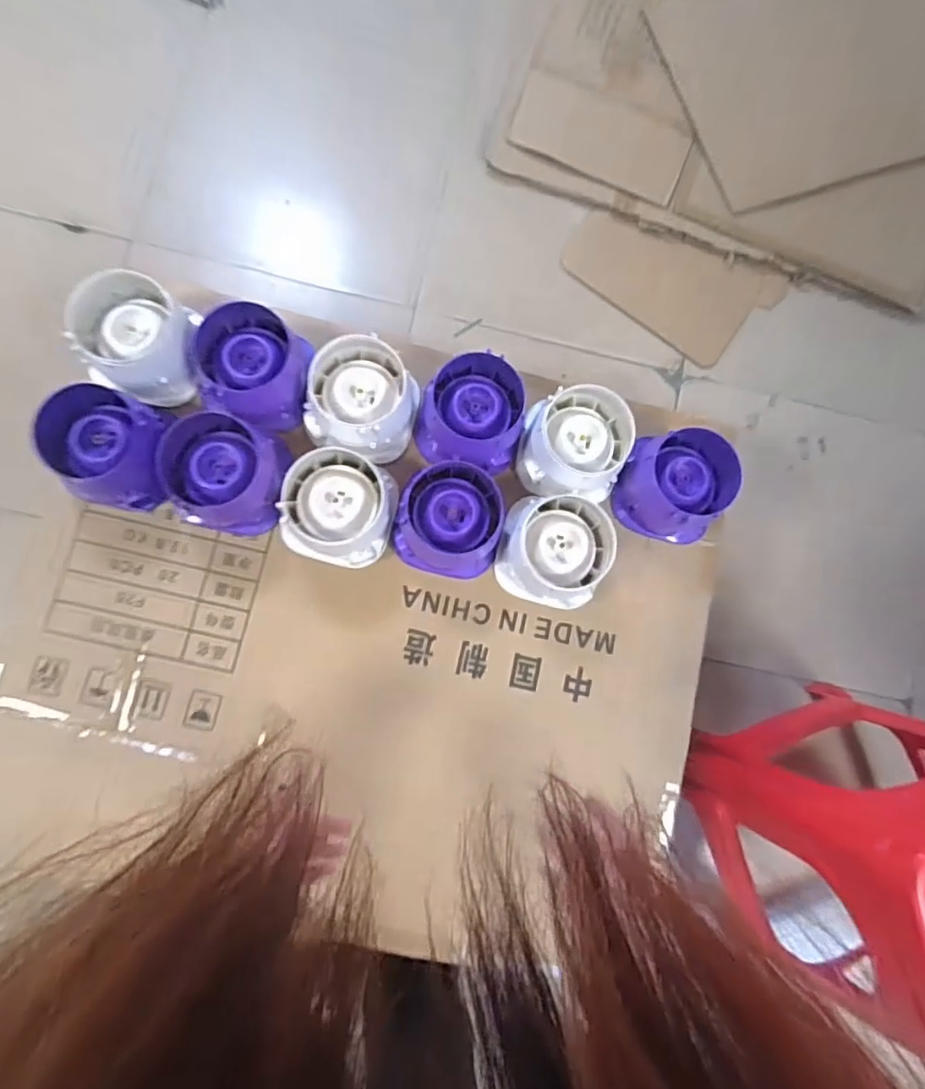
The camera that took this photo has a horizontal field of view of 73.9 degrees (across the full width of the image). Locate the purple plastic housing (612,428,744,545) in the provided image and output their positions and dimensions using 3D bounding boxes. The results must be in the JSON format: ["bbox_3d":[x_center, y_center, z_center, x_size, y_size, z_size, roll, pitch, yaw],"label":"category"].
[{"bbox_3d":[0.275,-0.081,0.795,0.125,0.093,0.134,14,81,-1],"label":"purple plastic housing"}]

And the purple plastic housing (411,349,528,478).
[{"bbox_3d":[0.011,-0.168,0.793,0.133,0.078,0.137,0,82,-3],"label":"purple plastic housing"}]

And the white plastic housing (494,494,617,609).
[{"bbox_3d":[0.118,0.006,0.767,0.136,0.087,0.133,0,82,-3],"label":"white plastic housing"}]

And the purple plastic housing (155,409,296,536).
[{"bbox_3d":[-0.279,-0.087,0.741,0.147,0.085,0.130,14,81,-1],"label":"purple plastic housing"}]

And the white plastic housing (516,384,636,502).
[{"bbox_3d":[0.144,-0.131,0.791,0.131,0.085,0.133,0,82,-3],"label":"white plastic housing"}]

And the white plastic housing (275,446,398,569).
[{"bbox_3d":[-0.148,-0.048,0.753,0.132,0.075,0.137,7,82,-3],"label":"white plastic housing"}]

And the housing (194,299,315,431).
[{"bbox_3d":[-0.261,-0.223,0.777,0.134,0.081,0.134,0,82,-3],"label":"housing"}]

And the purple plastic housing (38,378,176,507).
[{"bbox_3d":[-0.414,-0.116,0.732,0.124,0.089,0.131,4,82,-3],"label":"purple plastic housing"}]

